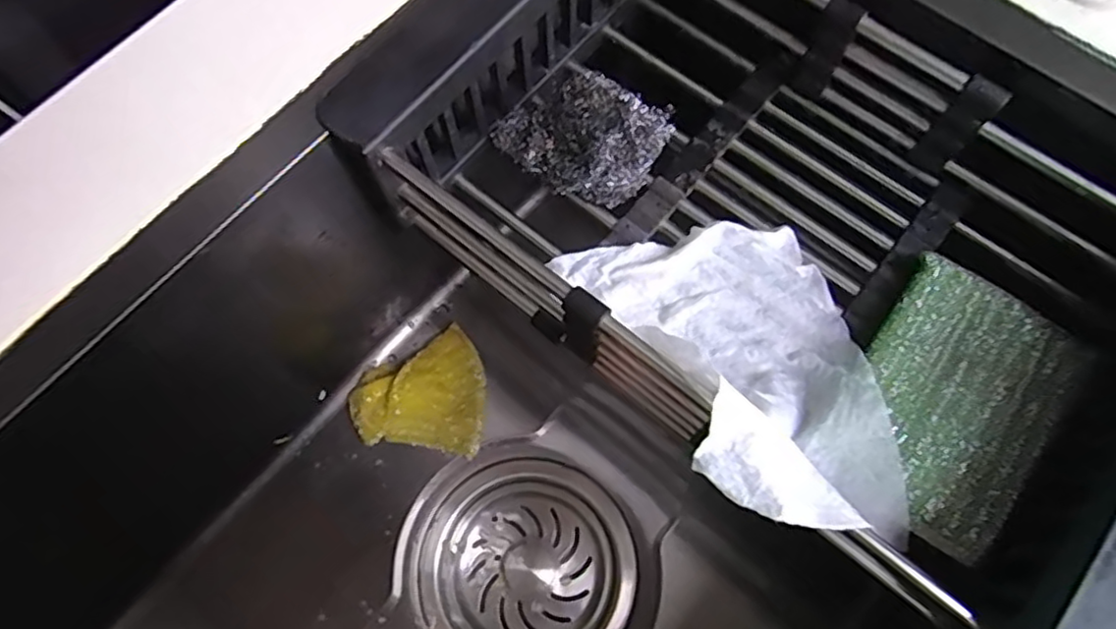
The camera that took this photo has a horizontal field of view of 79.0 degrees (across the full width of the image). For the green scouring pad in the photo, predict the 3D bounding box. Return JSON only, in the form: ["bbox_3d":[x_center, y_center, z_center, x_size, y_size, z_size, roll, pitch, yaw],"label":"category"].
[{"bbox_3d":[0.181,0.037,0.311,0.083,0.018,0.120,36,76,13],"label":"green scouring pad"}]

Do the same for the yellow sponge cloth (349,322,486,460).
[{"bbox_3d":[-0.093,0.047,0.456,0.087,0.025,0.083,6,71,4],"label":"yellow sponge cloth"}]

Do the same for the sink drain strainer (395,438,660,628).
[{"bbox_3d":[-0.019,0.172,0.453,0.147,0.037,0.166,-33,73,-9],"label":"sink drain strainer"}]

